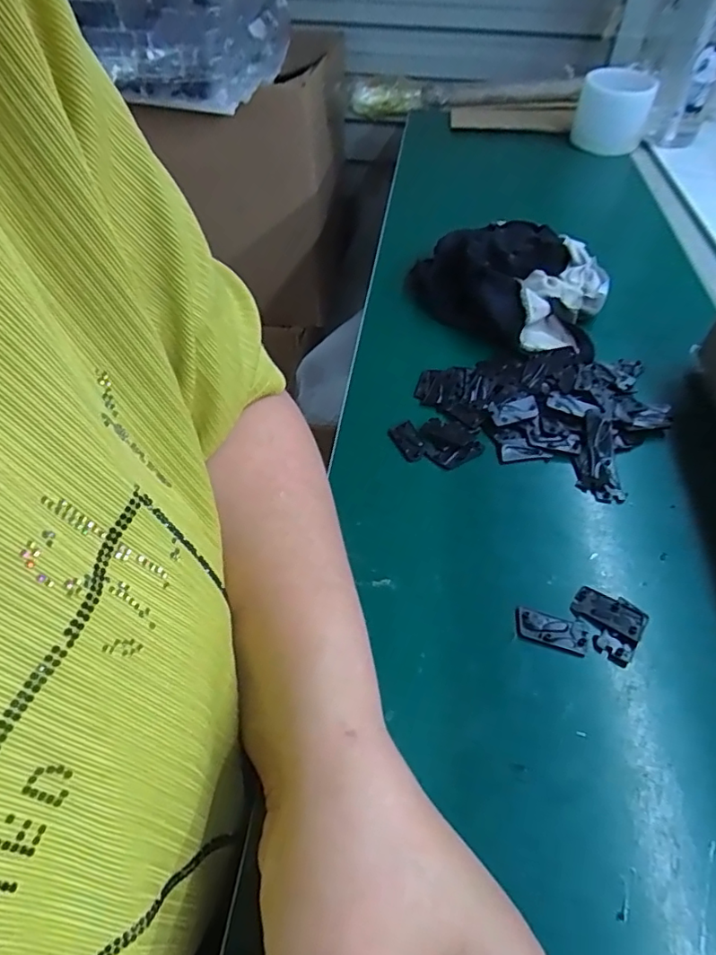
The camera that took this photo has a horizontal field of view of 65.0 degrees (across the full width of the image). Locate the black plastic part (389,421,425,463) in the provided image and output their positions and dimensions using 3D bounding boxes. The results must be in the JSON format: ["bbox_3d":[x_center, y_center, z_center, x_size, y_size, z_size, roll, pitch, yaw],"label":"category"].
[{"bbox_3d":[0.033,-0.024,0.371,0.017,0.004,0.032,-18,51,-16],"label":"black plastic part"}]

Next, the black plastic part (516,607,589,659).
[{"bbox_3d":[0.097,0.076,0.280,0.034,0.004,0.018,14,49,11],"label":"black plastic part"}]

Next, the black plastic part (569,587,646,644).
[{"bbox_3d":[0.128,0.069,0.285,0.034,0.005,0.017,33,55,26],"label":"black plastic part"}]

